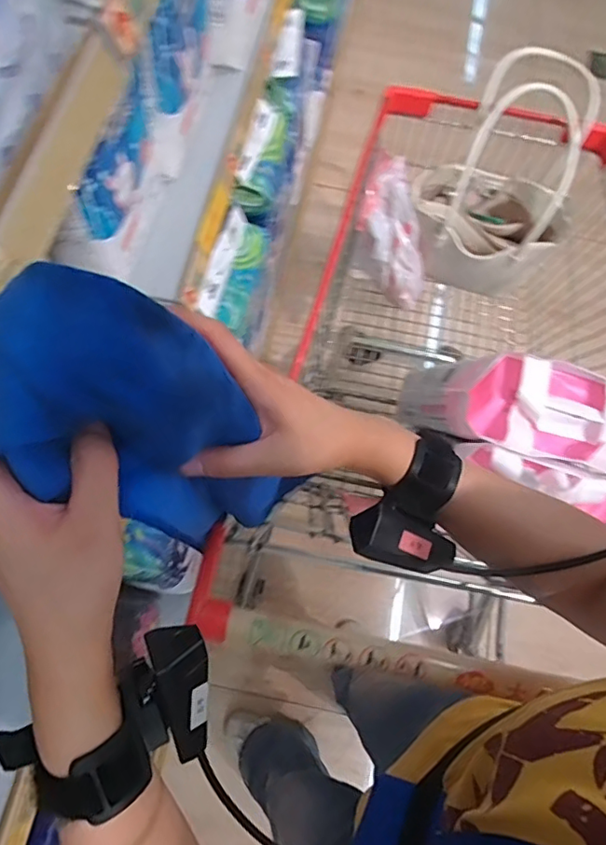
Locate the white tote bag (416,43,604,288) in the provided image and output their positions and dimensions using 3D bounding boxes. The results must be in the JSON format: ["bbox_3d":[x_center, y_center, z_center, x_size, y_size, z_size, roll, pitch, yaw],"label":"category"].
[{"bbox_3d":[0.349,-0.417,0.915,0.252,0.271,0.242,33,72,11],"label":"white tote bag"}]

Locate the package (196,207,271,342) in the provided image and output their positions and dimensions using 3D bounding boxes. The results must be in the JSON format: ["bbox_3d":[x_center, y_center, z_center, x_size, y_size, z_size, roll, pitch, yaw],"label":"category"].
[{"bbox_3d":[-0.140,-0.320,1.158,0.084,0.128,0.272,10,70,3],"label":"package"}]

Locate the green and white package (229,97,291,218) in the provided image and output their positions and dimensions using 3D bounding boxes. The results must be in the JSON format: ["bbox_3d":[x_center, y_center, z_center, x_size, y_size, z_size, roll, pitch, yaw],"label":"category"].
[{"bbox_3d":[-0.078,-0.587,1.184,0.087,0.101,0.243,14,70,4],"label":"green and white package"}]

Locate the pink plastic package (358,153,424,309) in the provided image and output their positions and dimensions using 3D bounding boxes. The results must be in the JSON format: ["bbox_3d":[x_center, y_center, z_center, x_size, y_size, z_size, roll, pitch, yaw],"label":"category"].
[{"bbox_3d":[0.169,-0.350,1.004,0.120,0.086,0.280,-20,116,-8],"label":"pink plastic package"}]

